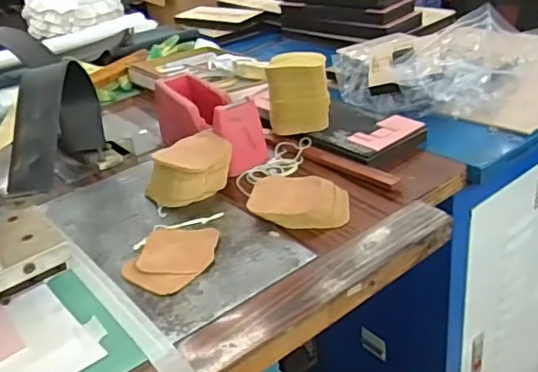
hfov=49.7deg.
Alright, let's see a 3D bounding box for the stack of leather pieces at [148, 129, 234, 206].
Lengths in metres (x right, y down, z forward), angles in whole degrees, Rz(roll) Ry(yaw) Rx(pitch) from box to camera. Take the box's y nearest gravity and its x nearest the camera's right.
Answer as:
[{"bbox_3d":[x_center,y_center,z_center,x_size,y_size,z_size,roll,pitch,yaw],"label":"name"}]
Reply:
[{"bbox_3d":[-0.101,-0.024,0.736,0.104,0.061,0.083,-29,37,-33],"label":"stack of leather pieces"}]

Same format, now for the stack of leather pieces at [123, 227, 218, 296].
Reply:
[{"bbox_3d":[-0.103,0.075,0.619,0.084,0.009,0.099,9,34,25],"label":"stack of leather pieces"}]

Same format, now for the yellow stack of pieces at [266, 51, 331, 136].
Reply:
[{"bbox_3d":[0.041,-0.138,0.833,0.086,0.091,0.087,-4,30,4],"label":"yellow stack of pieces"}]

